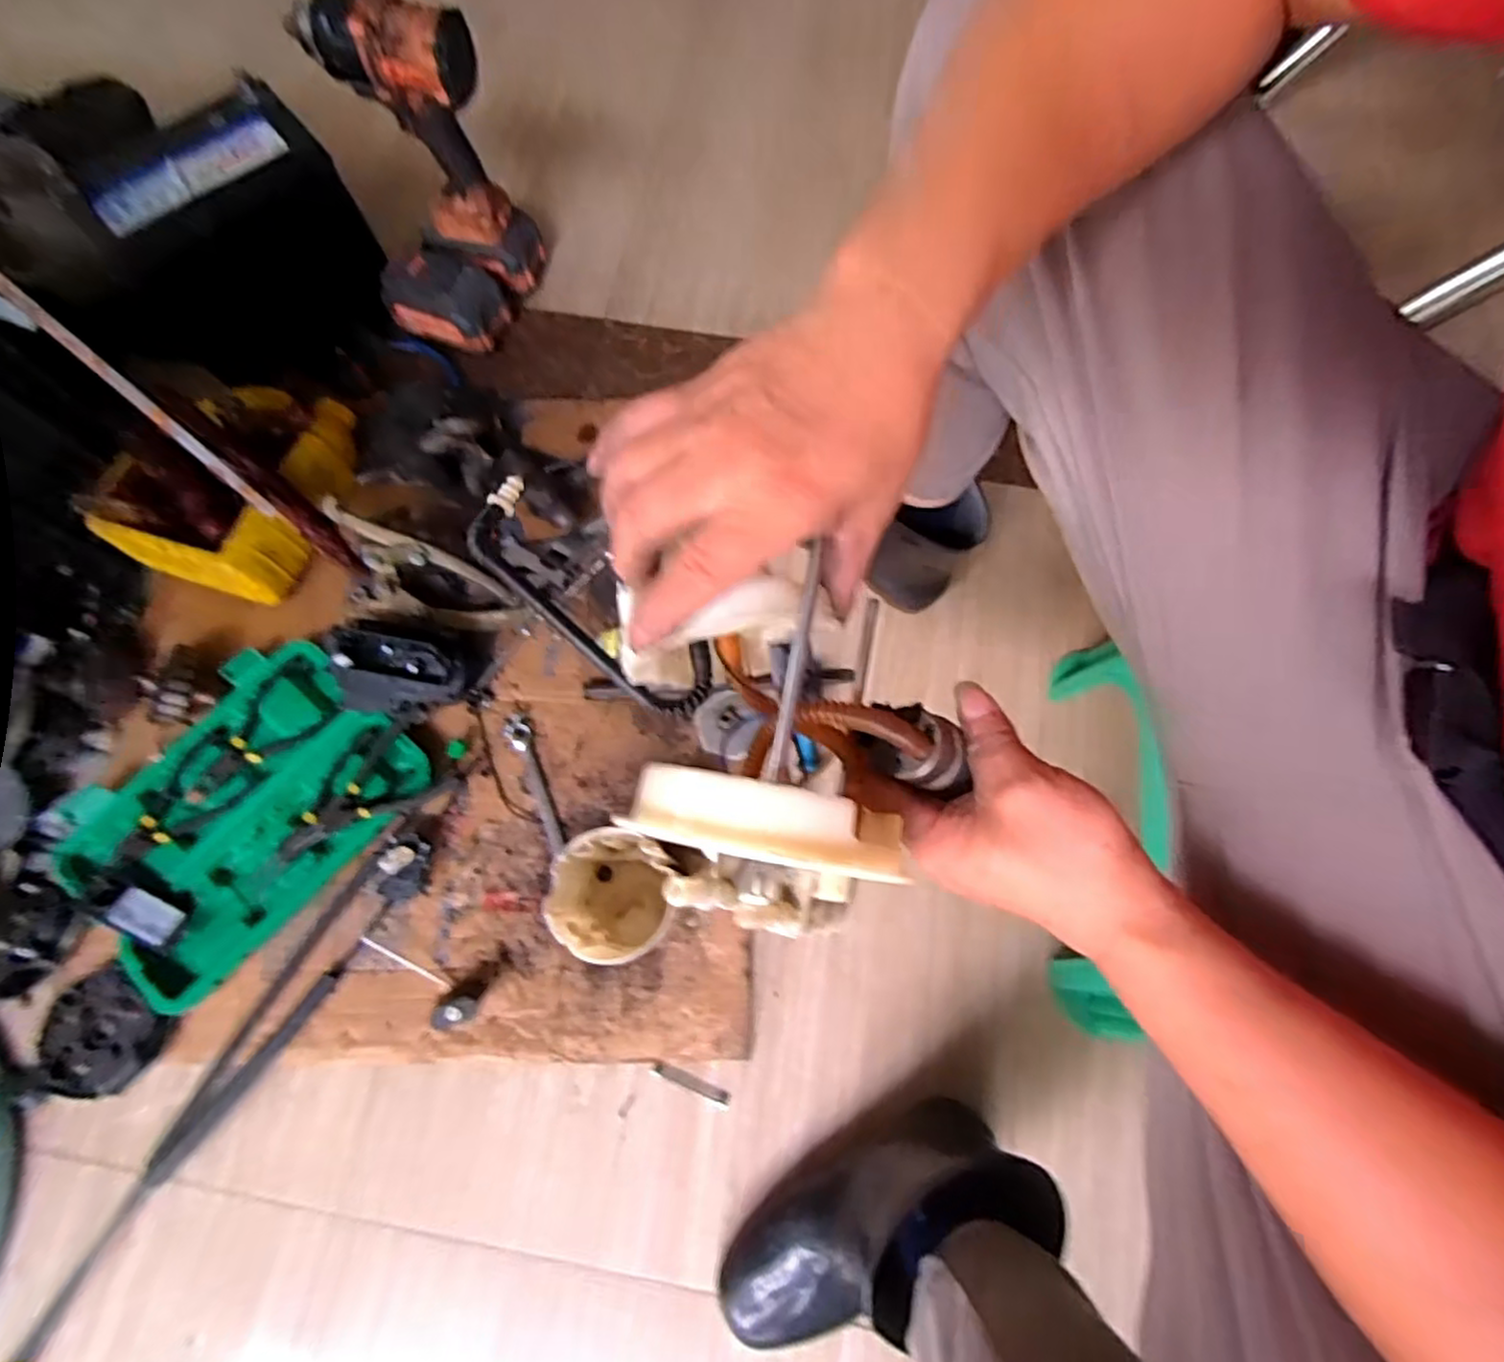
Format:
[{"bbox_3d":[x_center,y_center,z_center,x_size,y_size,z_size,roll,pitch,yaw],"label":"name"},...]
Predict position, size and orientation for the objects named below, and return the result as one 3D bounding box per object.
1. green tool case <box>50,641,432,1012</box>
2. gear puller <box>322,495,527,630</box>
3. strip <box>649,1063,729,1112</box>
[{"bbox_3d":[-0.482,0.115,0.665,0.224,0.030,0.291,42,77,12],"label":"green tool case"},{"bbox_3d":[-0.321,-0.095,0.698,0.186,0.096,0.081,21,73,6],"label":"gear puller"},{"bbox_3d":[-0.054,0.356,0.625,0.074,0.006,0.012,22,74,6],"label":"strip"}]

